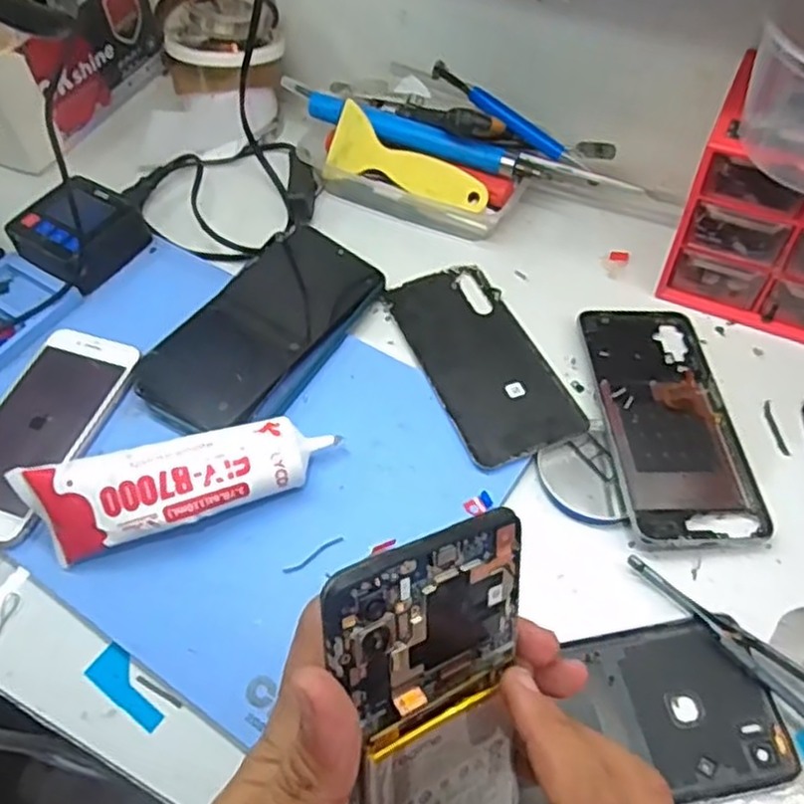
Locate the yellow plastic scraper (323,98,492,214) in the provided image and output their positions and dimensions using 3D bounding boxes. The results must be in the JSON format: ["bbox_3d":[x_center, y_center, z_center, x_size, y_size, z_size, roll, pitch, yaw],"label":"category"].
[{"bbox_3d":[0.005,-0.172,0.522,0.125,0.049,0.007,22,19,15],"label":"yellow plastic scraper"}]

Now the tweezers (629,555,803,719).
[{"bbox_3d":[0.164,0.118,0.346,0.022,0.010,0.130,-39,63,-23],"label":"tweezers"}]

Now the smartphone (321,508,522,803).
[{"bbox_3d":[0.014,0.109,0.243,0.069,0.148,0.007,-20,26,-29],"label":"smartphone"}]

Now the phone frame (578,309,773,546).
[{"bbox_3d":[0.152,0.007,0.424,0.074,0.014,0.164,-3,55,-1],"label":"phone frame"}]

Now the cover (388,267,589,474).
[{"bbox_3d":[0.049,-0.031,0.454,0.073,0.010,0.155,-19,56,-11],"label":"cover"}]

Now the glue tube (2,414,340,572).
[{"bbox_3d":[-0.114,0.045,0.382,0.153,0.041,0.043,-14,56,-9],"label":"glue tube"}]

